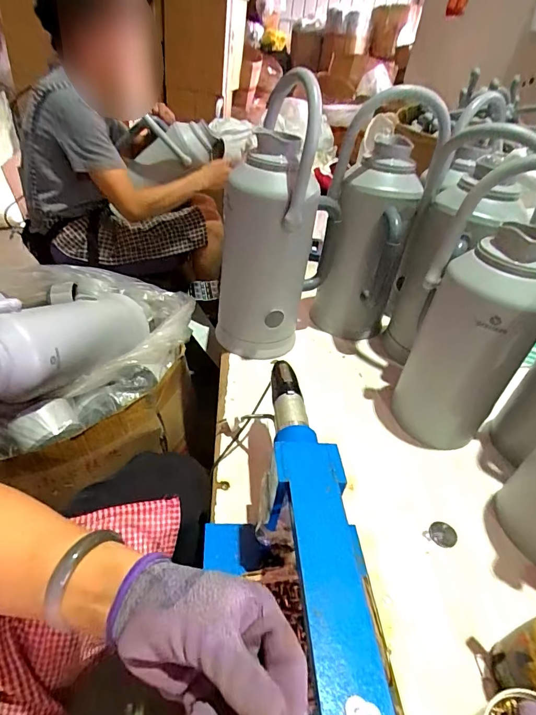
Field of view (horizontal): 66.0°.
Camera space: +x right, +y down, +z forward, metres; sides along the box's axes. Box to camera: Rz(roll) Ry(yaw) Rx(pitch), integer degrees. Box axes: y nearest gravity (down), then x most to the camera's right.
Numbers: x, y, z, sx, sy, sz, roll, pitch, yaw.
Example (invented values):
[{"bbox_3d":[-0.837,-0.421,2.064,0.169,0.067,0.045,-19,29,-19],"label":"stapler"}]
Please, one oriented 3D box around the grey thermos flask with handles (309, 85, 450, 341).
[{"bbox_3d":[0.194,-0.237,0.801,0.177,0.442,0.156,13,38,7],"label":"grey thermos flask with handles"}]

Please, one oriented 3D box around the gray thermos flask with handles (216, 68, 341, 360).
[{"bbox_3d":[0.016,-0.225,0.747,0.159,0.433,0.183,24,41,20],"label":"gray thermos flask with handles"}]

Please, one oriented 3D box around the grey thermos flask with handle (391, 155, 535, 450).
[{"bbox_3d":[0.324,-0.061,0.624,0.133,0.430,0.173,-14,43,-26],"label":"grey thermos flask with handle"}]

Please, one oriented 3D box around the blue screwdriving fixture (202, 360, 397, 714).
[{"bbox_3d":[0.004,0.214,0.402,0.131,0.178,0.486,2,38,-7],"label":"blue screwdriving fixture"}]

